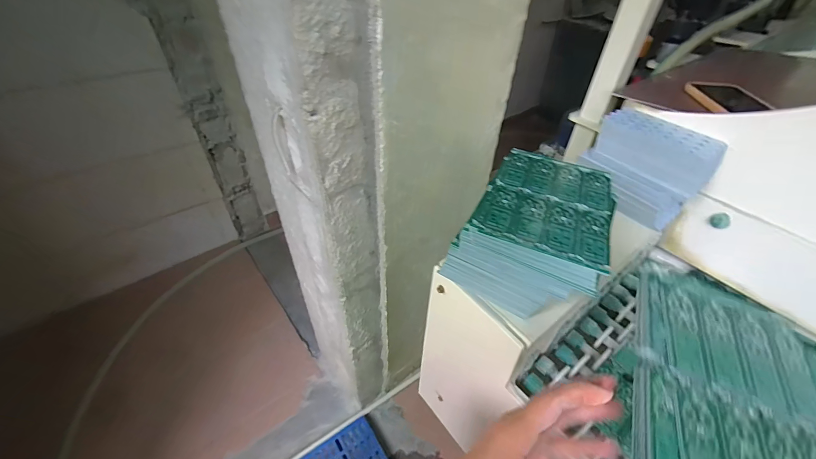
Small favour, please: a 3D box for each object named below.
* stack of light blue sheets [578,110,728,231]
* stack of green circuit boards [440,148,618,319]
[{"bbox_3d":[0.365,-0.097,0.538,0.103,0.117,0.162,-31,52,-32],"label":"stack of light blue sheets"},{"bbox_3d":[0.146,0.007,0.409,0.140,0.112,0.176,21,45,19],"label":"stack of green circuit boards"}]

